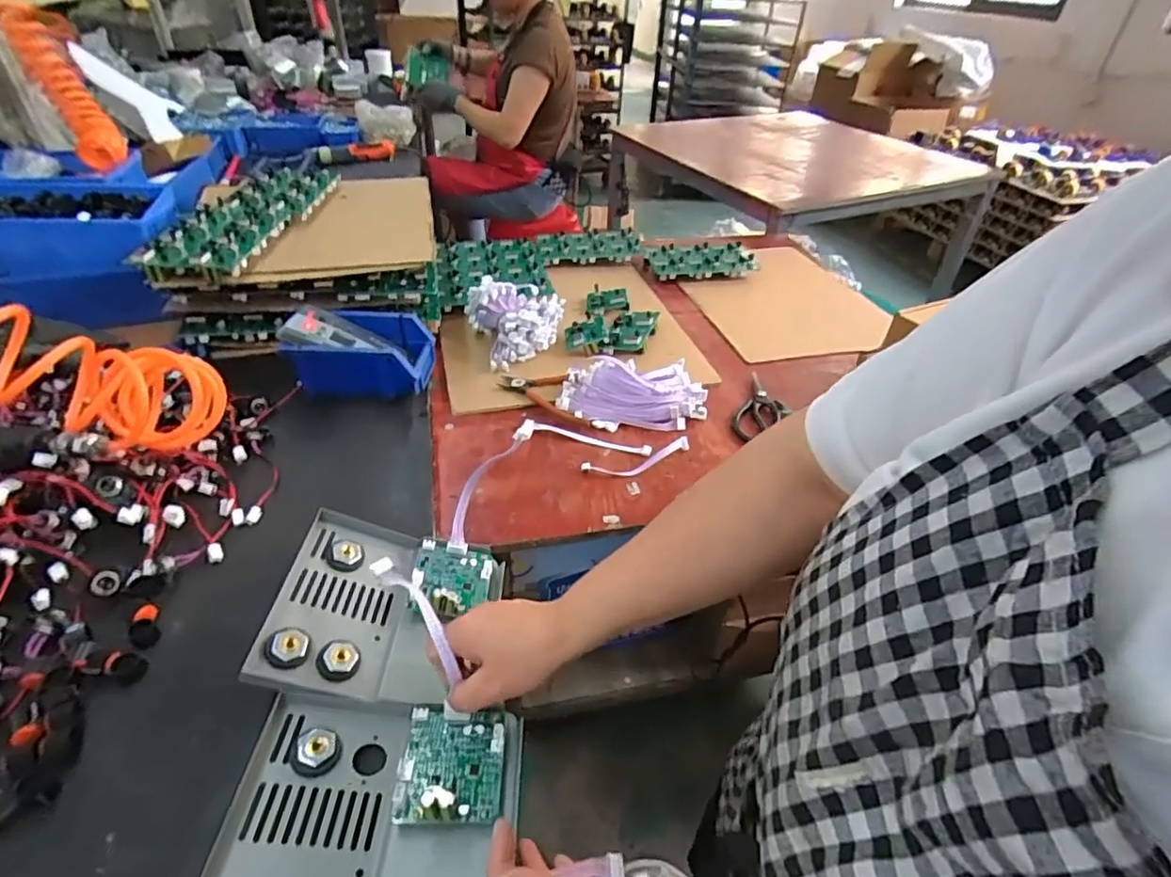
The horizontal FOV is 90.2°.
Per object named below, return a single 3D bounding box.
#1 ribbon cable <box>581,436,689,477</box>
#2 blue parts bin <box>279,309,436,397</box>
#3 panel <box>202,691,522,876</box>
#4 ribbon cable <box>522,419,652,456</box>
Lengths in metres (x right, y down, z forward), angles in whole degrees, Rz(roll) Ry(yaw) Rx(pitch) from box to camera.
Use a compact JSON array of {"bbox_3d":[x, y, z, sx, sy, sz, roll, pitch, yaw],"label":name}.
[{"bbox_3d":[0.065,0.025,0.690,0.139,0.026,0.031,-10,42,-17],"label":"ribbon cable"},{"bbox_3d":[-0.274,-0.107,0.741,0.157,0.074,0.107,6,39,2],"label":"blue parts bin"},{"bbox_3d":[-0.130,0.236,0.358,0.170,0.035,0.154,2,39,-3],"label":"panel"},{"bbox_3d":[0.001,0.000,0.726,0.163,0.015,0.018,11,40,8],"label":"ribbon cable"}]

